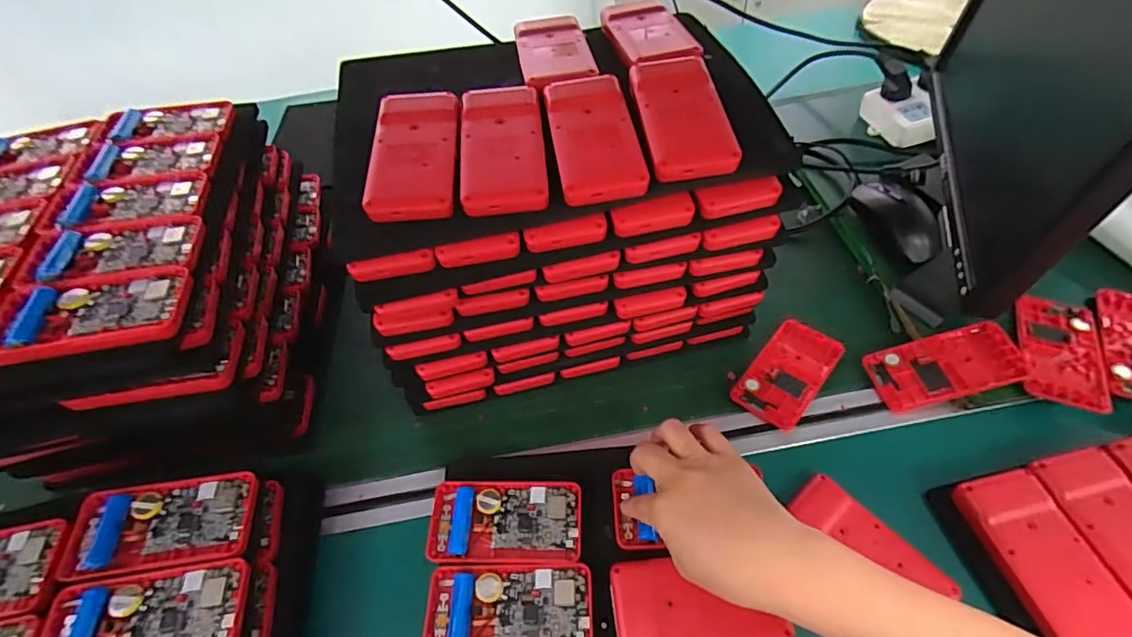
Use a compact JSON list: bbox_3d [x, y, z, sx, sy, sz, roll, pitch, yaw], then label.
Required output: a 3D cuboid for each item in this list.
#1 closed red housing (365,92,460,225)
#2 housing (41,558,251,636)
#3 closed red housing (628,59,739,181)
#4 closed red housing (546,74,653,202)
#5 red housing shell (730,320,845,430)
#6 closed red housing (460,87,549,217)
[{"bbox_3d":[-0.114,-0.125,0.391,0.063,0.022,0.119,-5,52,2],"label":"closed red housing"},{"bbox_3d":[-0.281,0.202,0.347,0.120,0.019,0.062,-10,52,-2],"label":"housing"},{"bbox_3d":[0.089,-0.158,0.404,0.062,0.021,0.121,-7,52,0],"label":"closed red housing"},{"bbox_3d":[0.021,-0.139,0.396,0.061,0.020,0.122,-9,52,-2],"label":"closed red housing"},{"bbox_3d":[0.215,0.050,0.502,0.062,0.014,0.120,33,62,26],"label":"red housing shell"},{"bbox_3d":[-0.048,-0.129,0.394,0.061,0.024,0.115,-7,55,0],"label":"closed red housing"}]

